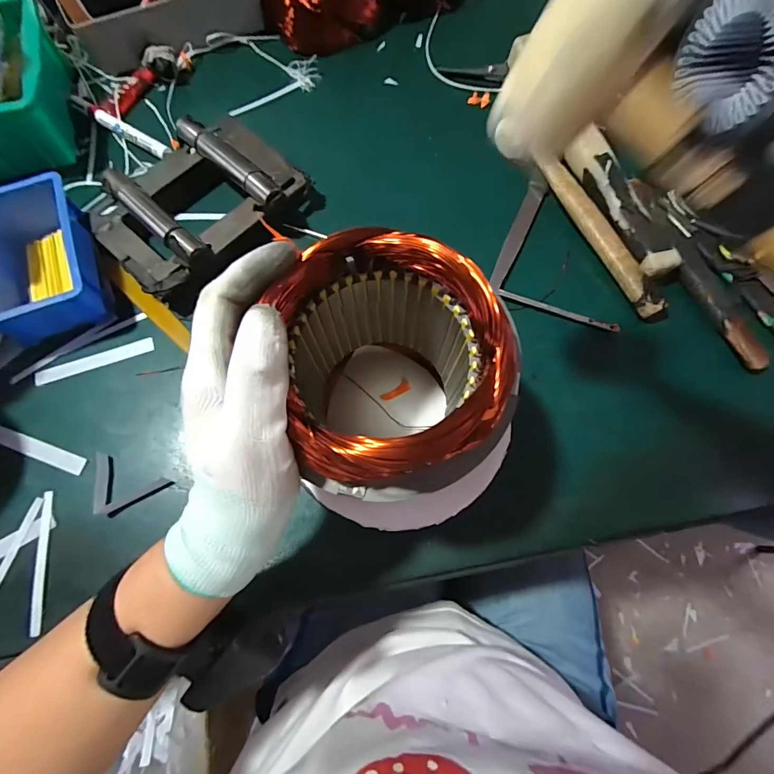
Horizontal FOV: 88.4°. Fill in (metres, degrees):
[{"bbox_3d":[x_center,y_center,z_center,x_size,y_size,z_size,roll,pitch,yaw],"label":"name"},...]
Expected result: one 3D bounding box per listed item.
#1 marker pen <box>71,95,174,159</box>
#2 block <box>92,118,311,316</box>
[{"bbox_3d":[-0.307,-0.298,0.459,0.143,0.014,0.019,31,75,8],"label":"marker pen"},{"bbox_3d":[-0.193,-0.190,0.408,0.165,0.046,0.201,37,76,10],"label":"block"}]

